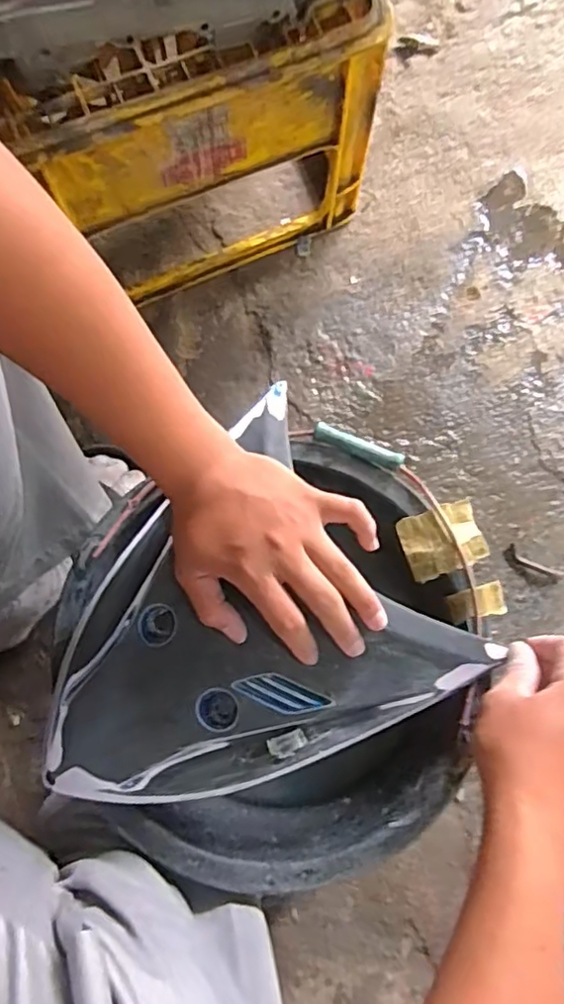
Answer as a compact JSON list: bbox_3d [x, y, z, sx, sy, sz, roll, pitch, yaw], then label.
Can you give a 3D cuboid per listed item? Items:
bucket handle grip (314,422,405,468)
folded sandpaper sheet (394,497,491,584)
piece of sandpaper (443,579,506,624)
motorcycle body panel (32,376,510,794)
[{"bbox_3d":[0.061,-0.044,0.490,0.073,0.011,0.012,22,81,8],"label":"bucket handle grip"},{"bbox_3d":[0.125,0.030,0.479,0.062,0.010,0.050,-19,78,0],"label":"folded sandpaper sheet"},{"bbox_3d":[0.148,0.077,0.468,0.045,0.008,0.024,-12,77,-2],"label":"piece of sandpaper"},{"bbox_3d":[-0.038,0.114,0.441,0.283,0.038,0.247,-42,80,-8],"label":"motorcycle body panel"}]

